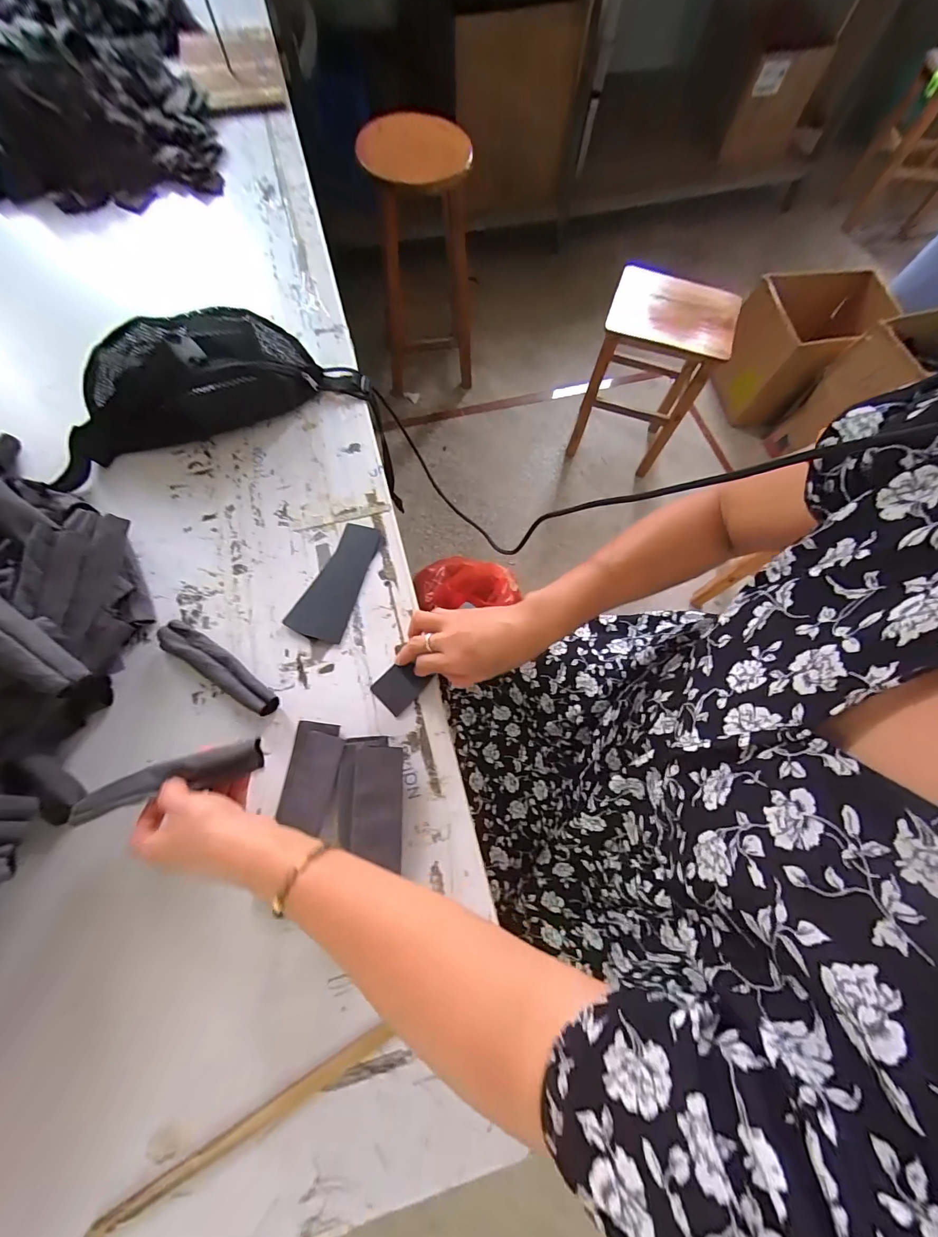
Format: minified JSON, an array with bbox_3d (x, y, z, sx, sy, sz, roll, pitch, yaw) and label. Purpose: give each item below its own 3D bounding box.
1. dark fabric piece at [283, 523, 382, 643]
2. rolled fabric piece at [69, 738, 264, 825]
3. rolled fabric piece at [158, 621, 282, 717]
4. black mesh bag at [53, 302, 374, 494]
[{"bbox_3d":[-0.156,-0.046,0.499,0.062,0.005,0.147,16,71,3],"label":"dark fabric piece"},{"bbox_3d":[-0.259,0.138,0.370,0.147,0.021,0.031,-15,72,-7],"label":"rolled fabric piece"},{"bbox_3d":[-0.264,0.053,0.452,0.150,0.021,0.033,31,73,8],"label":"rolled fabric piece"},{"bbox_3d":[-0.336,-0.303,0.532,0.387,0.089,0.133,-23,73,-10],"label":"black mesh bag"}]

